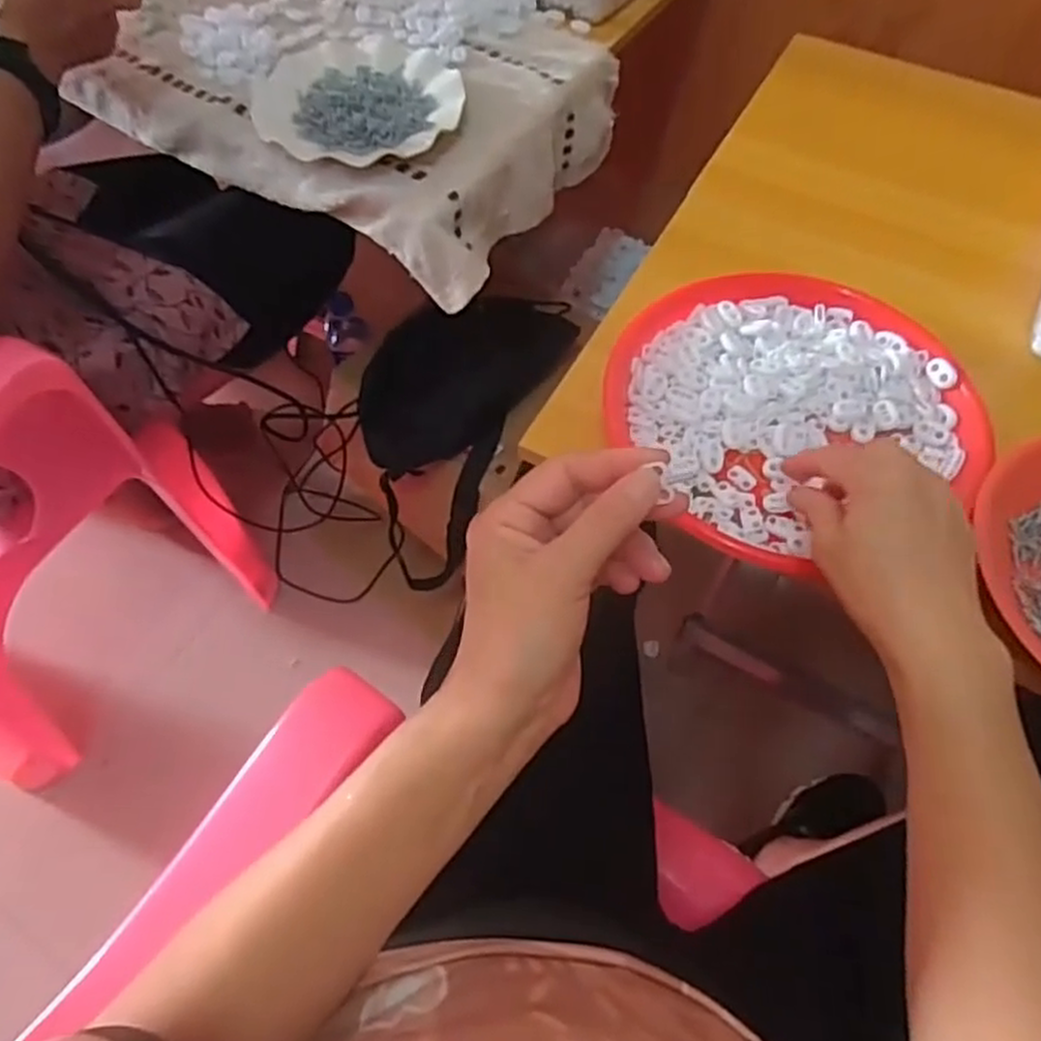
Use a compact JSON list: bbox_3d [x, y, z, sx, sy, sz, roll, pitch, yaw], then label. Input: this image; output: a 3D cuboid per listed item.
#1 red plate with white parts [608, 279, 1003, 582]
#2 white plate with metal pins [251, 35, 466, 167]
[{"bbox_3d":[0.176,-0.079,0.492,0.219,0.028,0.209,-1,62,2],"label":"red plate with white parts"},{"bbox_3d":[-0.148,-0.383,0.684,0.180,0.023,0.193,0,60,0],"label":"white plate with metal pins"}]

